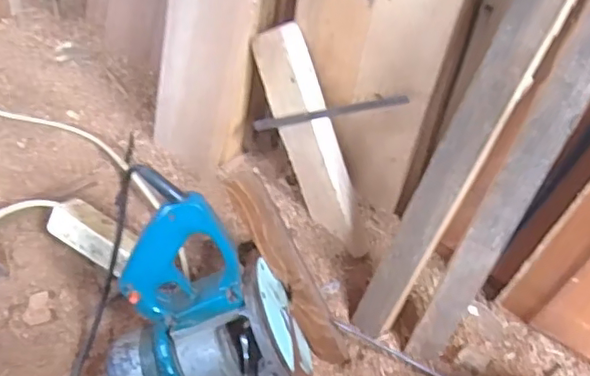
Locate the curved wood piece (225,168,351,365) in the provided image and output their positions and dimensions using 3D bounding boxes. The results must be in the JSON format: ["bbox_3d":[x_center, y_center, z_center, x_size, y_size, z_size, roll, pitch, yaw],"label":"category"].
[{"bbox_3d":[-0.003,0.107,0.729,0.043,0.294,0.022,-34,26,-18],"label":"curved wood piece"}]

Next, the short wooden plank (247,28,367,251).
[{"bbox_3d":[0.020,-0.056,0.805,0.076,0.319,0.028,-13,14,28],"label":"short wooden plank"}]

